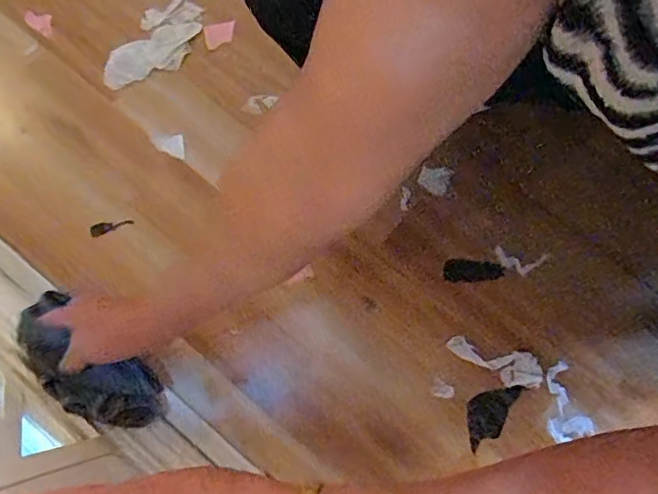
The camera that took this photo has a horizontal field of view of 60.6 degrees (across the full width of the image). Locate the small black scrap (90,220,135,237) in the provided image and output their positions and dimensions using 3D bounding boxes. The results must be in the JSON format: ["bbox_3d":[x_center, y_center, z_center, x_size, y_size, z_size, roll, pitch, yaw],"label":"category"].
[{"bbox_3d":[-0.241,-0.024,0.624,0.047,0.004,0.015,-20,77,-6],"label":"small black scrap"}]

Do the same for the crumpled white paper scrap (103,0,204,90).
[{"bbox_3d":[-0.203,-0.257,0.691,0.074,0.012,0.173,32,78,7],"label":"crumpled white paper scrap"}]

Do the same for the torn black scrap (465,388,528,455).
[{"bbox_3d":[0.170,0.171,0.584,0.078,0.004,0.043,-32,78,-8],"label":"torn black scrap"}]

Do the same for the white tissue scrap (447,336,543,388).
[{"bbox_3d":[0.175,0.122,0.594,0.099,0.005,0.037,14,76,2],"label":"white tissue scrap"}]

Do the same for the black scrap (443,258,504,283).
[{"bbox_3d":[0.160,0.026,0.626,0.067,0.005,0.025,-1,76,-1],"label":"black scrap"}]

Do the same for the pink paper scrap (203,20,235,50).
[{"bbox_3d":[-0.133,-0.261,0.690,0.038,0.004,0.033,-13,76,-4],"label":"pink paper scrap"}]

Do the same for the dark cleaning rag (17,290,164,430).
[{"bbox_3d":[-0.235,0.116,0.549,0.160,0.063,0.067,37,78,1],"label":"dark cleaning rag"}]

